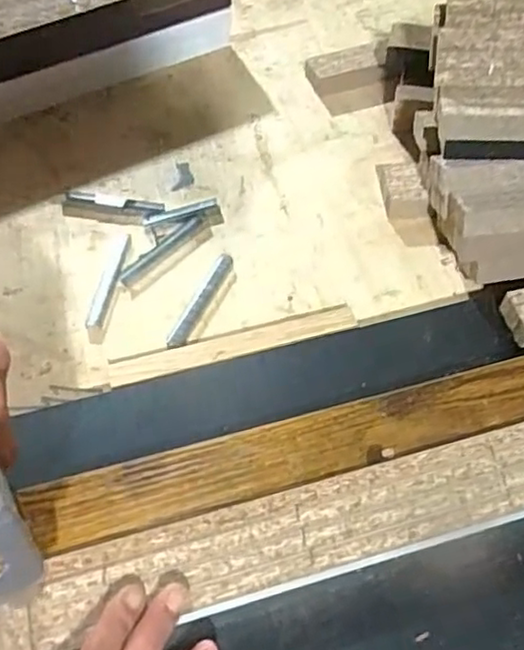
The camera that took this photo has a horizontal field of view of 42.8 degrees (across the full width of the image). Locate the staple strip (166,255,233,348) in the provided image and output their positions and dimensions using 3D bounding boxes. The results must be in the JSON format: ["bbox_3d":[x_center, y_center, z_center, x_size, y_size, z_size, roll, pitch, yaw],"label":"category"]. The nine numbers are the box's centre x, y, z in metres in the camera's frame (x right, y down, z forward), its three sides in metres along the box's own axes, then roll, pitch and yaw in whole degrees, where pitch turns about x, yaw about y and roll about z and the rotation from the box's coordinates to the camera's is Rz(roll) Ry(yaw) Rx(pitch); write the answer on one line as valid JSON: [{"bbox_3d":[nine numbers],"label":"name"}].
[{"bbox_3d":[-0.046,-0.020,0.517,0.013,0.004,0.096,20,59,14],"label":"staple strip"}]

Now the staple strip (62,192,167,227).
[{"bbox_3d":[-0.127,-0.098,0.566,0.083,0.005,0.027,7,57,6],"label":"staple strip"}]

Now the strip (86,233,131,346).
[{"bbox_3d":[-0.120,-0.031,0.521,0.016,0.004,0.105,4,57,4],"label":"strip"}]

